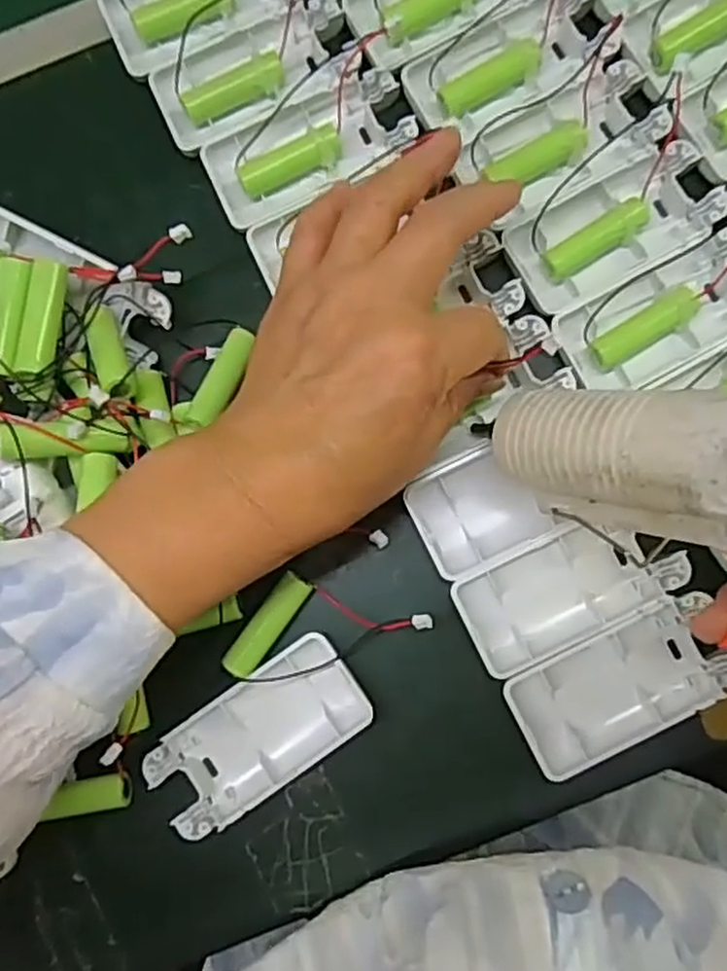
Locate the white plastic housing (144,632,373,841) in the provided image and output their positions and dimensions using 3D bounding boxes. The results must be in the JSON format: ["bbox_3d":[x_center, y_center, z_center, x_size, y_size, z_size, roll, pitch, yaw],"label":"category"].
[{"bbox_3d":[-0.044,0.107,0.316,0.093,0.017,0.045,-36,82,1],"label":"white plastic housing"}]

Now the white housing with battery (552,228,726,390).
[{"bbox_3d":[0.132,-0.074,0.321,0.088,0.014,0.044,-29,82,2],"label":"white housing with battery"}]

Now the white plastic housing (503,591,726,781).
[{"bbox_3d":[0.109,0.083,0.310,0.091,0.017,0.047,-29,82,1],"label":"white plastic housing"}]

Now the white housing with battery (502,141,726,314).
[{"bbox_3d":[0.110,-0.114,0.328,0.090,0.017,0.045,-27,82,2],"label":"white housing with battery"}]

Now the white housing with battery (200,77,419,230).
[{"bbox_3d":[-0.026,-0.155,0.340,0.091,0.017,0.041,-28,82,2],"label":"white housing with battery"}]

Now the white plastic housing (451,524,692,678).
[{"bbox_3d":[0.088,0.044,0.316,0.091,0.017,0.043,-26,83,2],"label":"white plastic housing"}]

